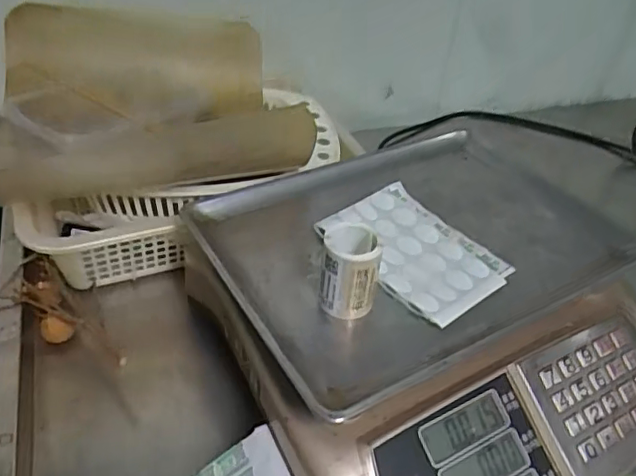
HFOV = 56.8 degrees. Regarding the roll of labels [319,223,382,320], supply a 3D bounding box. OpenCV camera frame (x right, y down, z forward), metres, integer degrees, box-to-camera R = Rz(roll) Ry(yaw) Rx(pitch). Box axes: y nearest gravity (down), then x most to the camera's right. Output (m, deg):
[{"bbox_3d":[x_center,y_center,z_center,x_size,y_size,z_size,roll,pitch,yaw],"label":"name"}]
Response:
[{"bbox_3d":[0.023,0.025,0.437,0.040,0.058,0.039,3,41,-3],"label":"roll of labels"}]

